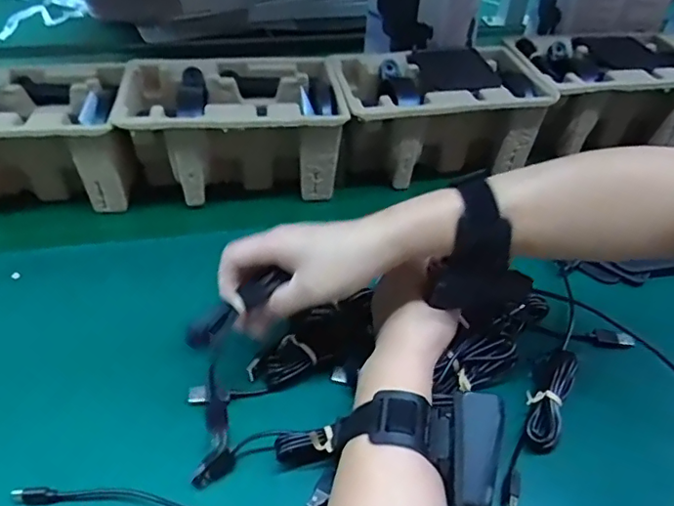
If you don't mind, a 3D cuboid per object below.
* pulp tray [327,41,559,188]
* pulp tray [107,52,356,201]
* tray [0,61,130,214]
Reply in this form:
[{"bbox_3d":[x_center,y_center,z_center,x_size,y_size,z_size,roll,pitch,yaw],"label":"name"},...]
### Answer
[{"bbox_3d":[0.107,-0.156,0.659,0.234,0.112,0.142,-6,42,-11],"label":"pulp tray"},{"bbox_3d":[-0.108,-0.134,0.620,0.219,0.107,0.143,-5,42,-9],"label":"pulp tray"},{"bbox_3d":[-0.333,-0.118,0.591,0.231,0.105,0.146,-3,41,-7],"label":"tray"}]

